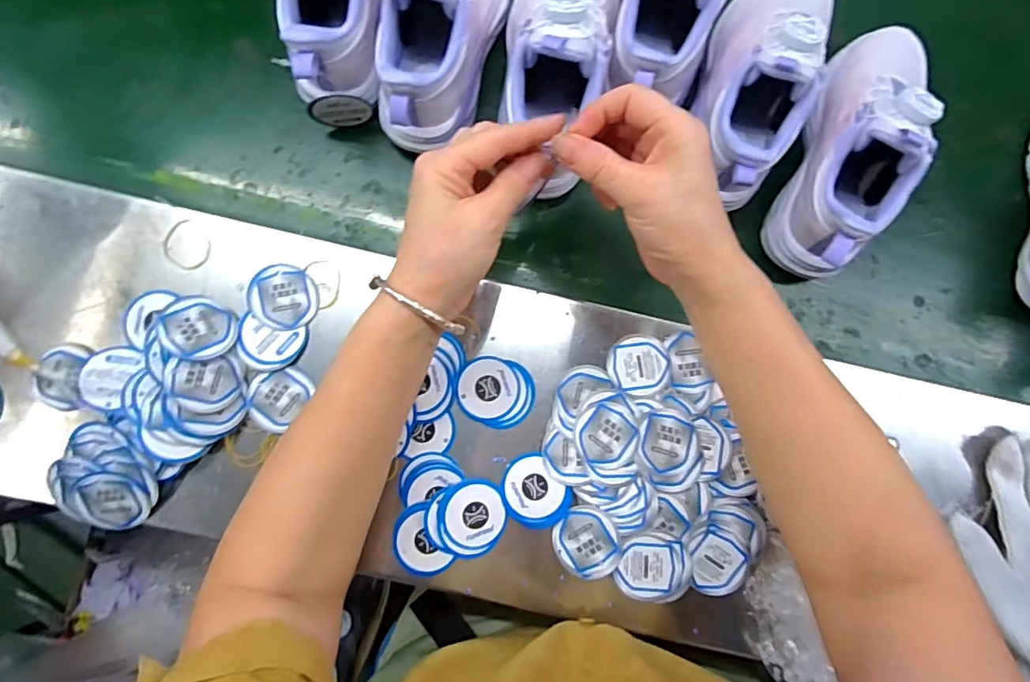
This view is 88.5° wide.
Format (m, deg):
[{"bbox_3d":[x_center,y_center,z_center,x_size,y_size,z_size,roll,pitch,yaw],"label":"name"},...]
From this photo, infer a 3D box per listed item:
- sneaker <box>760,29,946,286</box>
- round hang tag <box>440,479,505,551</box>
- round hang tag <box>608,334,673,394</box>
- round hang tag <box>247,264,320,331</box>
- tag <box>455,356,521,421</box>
[{"bbox_3d":[0.261,-0.161,0.399,0.085,0.104,0.215,21,85,-4],"label":"sneaker"},{"bbox_3d":[-0.031,0.128,0.391,0.048,0.004,0.048,2,82,-14],"label":"round hang tag"},{"bbox_3d":[0.096,0.018,0.409,0.046,0.004,0.044,0,87,-6],"label":"round hang tag"},{"bbox_3d":[-0.176,-0.034,0.402,0.052,0.006,0.047,30,84,-4],"label":"round hang tag"},{"bbox_3d":[-0.021,0.036,0.402,0.048,0.004,0.046,0,87,-6],"label":"tag"}]

